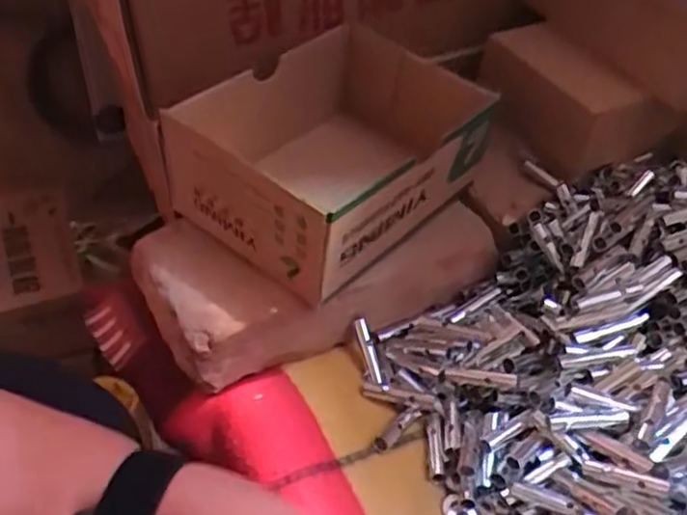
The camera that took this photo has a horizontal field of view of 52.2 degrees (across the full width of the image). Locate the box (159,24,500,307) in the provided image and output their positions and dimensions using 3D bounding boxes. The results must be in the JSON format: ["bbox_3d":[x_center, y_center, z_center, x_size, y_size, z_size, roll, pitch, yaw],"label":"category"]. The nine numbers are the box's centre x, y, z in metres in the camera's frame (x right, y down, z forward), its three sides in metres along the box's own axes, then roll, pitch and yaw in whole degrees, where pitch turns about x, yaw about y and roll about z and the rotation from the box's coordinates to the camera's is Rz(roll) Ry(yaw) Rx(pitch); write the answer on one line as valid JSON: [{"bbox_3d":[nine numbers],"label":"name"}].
[{"bbox_3d":[-0.001,-0.073,0.467,0.140,0.089,0.201,30,49,26],"label":"box"}]

